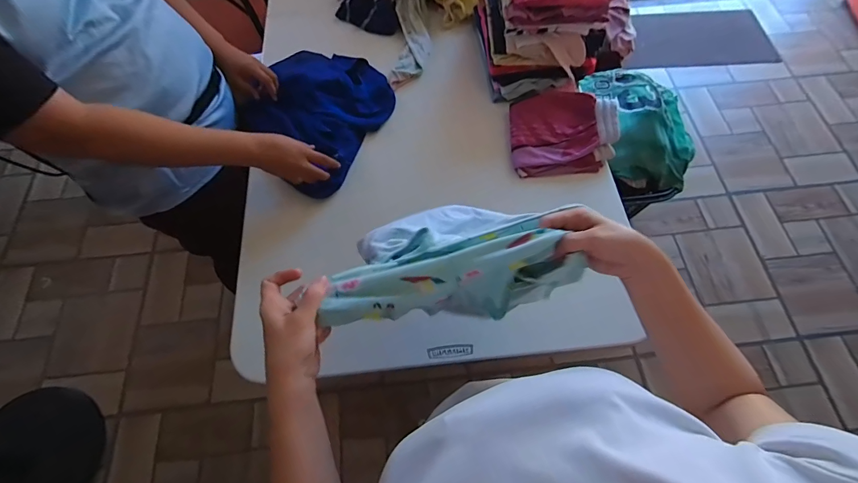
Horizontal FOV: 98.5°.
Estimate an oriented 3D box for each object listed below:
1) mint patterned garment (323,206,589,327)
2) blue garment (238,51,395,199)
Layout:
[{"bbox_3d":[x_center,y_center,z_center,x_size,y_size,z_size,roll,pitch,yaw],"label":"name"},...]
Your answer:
[{"bbox_3d":[0.021,0.008,0.434,0.247,0.116,0.162,-6,66,-2],"label":"mint patterned garment"},{"bbox_3d":[-0.218,-0.291,0.790,0.312,0.066,0.318,-40,72,-15],"label":"blue garment"}]

